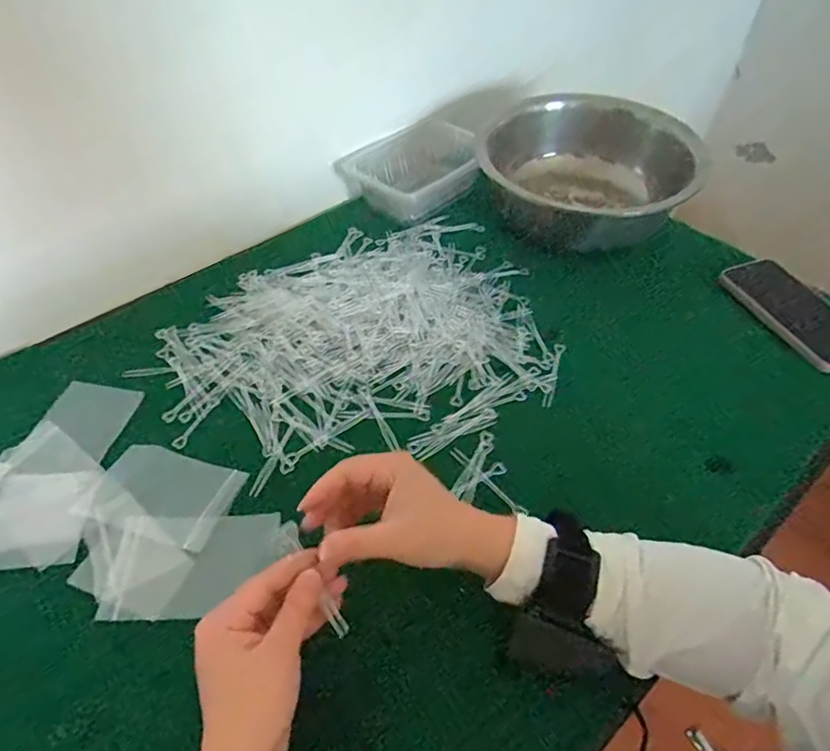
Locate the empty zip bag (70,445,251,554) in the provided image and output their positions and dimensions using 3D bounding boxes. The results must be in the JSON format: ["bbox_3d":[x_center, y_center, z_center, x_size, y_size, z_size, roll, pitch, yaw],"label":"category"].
[{"bbox_3d":[-0.210,0.097,0.465,0.115,0.015,0.076,14,52,11],"label":"empty zip bag"}]

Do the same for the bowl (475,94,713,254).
[{"bbox_3d":[0.218,-0.254,0.707,0.237,0.110,0.237,0,51,0],"label":"bowl"}]

